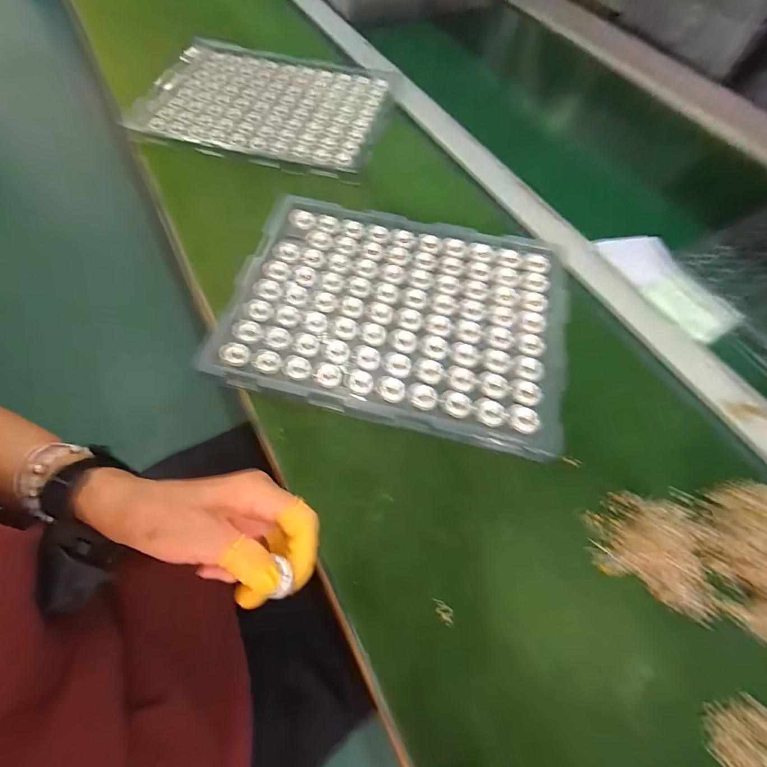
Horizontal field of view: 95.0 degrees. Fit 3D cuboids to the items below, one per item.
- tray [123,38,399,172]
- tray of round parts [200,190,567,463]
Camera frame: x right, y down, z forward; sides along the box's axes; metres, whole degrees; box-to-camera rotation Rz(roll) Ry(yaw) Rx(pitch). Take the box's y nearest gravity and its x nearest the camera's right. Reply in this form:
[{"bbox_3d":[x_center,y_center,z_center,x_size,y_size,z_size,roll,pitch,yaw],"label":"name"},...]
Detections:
[{"bbox_3d":[-0.177,-0.431,0.538,0.359,0.022,0.256,13,64,3],"label":"tray"},{"bbox_3d":[0.016,-0.080,0.374,0.340,0.014,0.248,14,64,3],"label":"tray of round parts"}]

